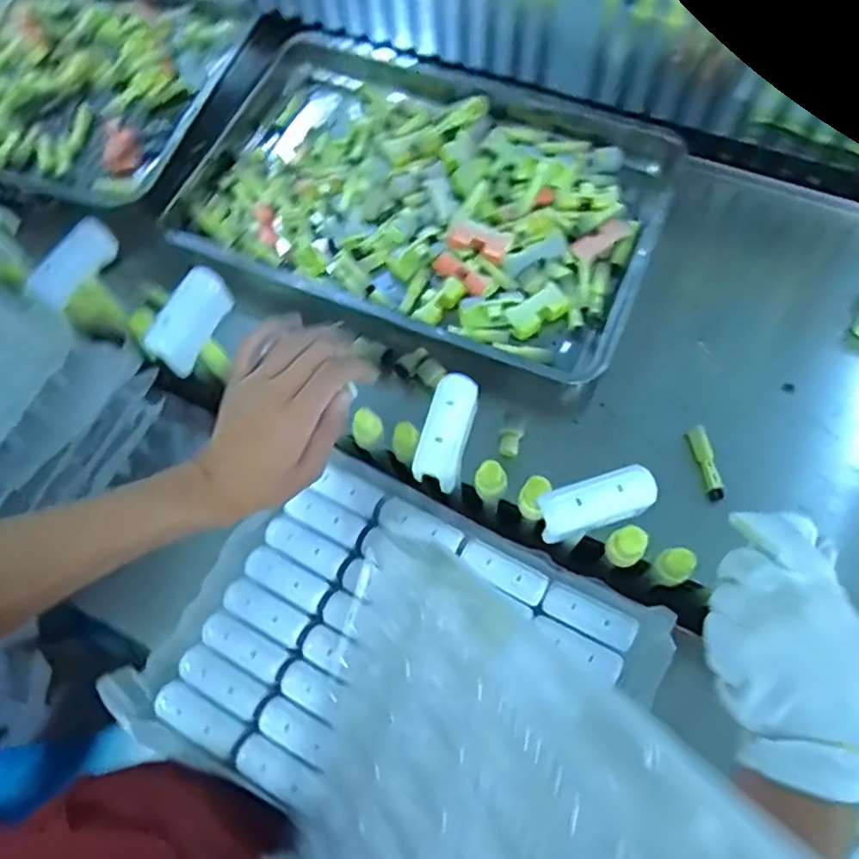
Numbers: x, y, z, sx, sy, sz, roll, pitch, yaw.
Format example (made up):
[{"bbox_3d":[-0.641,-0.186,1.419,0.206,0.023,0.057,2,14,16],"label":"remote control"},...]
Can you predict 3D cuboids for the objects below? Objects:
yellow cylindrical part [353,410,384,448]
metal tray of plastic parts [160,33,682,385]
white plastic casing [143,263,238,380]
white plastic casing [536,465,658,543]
[{"bbox_3d":[-0.053,-0.002,0.541,0.025,0.025,0.023,-1,67,1],"label":"yellow cylindrical part"},{"bbox_3d":[-0.004,-0.319,0.839,0.593,0.055,0.413,21,69,10],"label":"metal tray of plastic parts"},{"bbox_3d":[-0.189,-0.087,0.511,0.030,0.033,0.081,26,70,12],"label":"white plastic casing"},{"bbox_3d":[0.111,0.049,0.425,0.076,0.020,0.031,-15,67,-5],"label":"white plastic casing"}]

